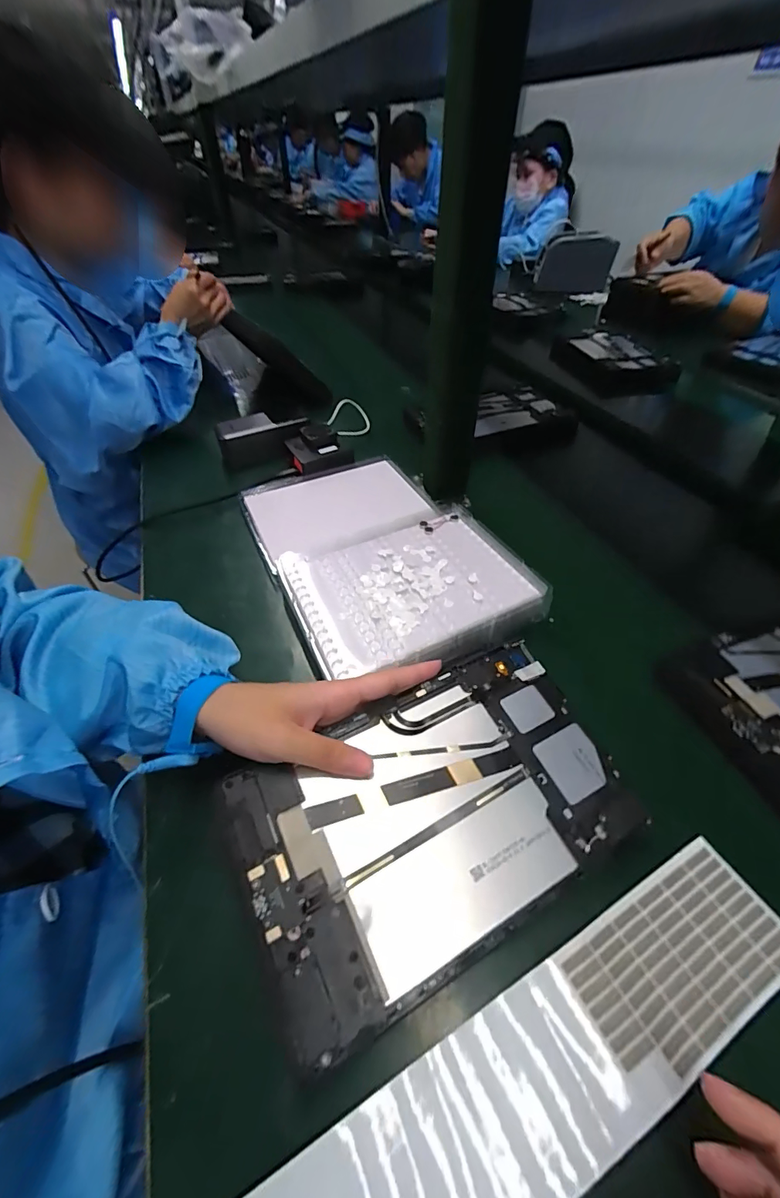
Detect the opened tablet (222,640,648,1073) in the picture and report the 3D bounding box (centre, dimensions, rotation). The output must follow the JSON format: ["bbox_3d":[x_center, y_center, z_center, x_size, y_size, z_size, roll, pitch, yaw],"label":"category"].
[{"bbox_3d":[0.029,0.127,0.276,0.233,0.007,0.144,-21,59,-19],"label":"opened tablet"}]

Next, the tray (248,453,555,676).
[{"bbox_3d":[-0.016,-0.062,0.464,0.208,0.017,0.317,-21,50,-18],"label":"tray"}]

